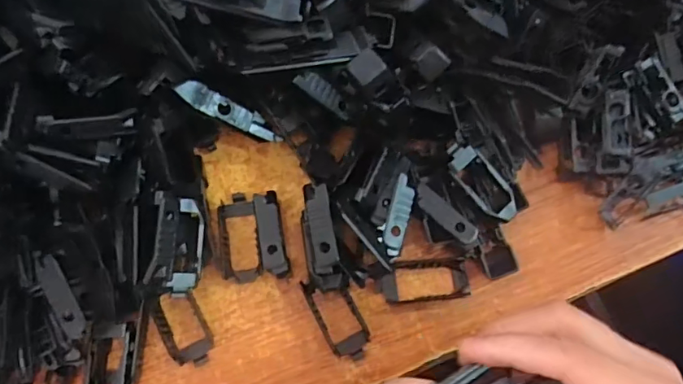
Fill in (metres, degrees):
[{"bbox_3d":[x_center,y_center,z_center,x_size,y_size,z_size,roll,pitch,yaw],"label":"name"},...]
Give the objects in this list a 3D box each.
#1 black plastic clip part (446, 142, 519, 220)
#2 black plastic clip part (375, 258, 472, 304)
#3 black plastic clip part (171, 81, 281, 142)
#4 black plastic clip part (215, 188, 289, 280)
[{"bbox_3d":[0.077,-0.006,0.287,0.020,0.006,0.050,-42,95,-11],"label":"black plastic clip part"},{"bbox_3d":[0.045,0.049,0.291,0.051,0.010,0.022,-5,74,-2],"label":"black plastic clip part"},{"bbox_3d":[-0.060,-0.044,0.287,0.061,0.006,0.014,26,72,-30],"label":"black plastic clip part"},{"bbox_3d":[-0.050,0.023,0.292,0.036,0.020,0.050,-9,74,-3],"label":"black plastic clip part"}]

